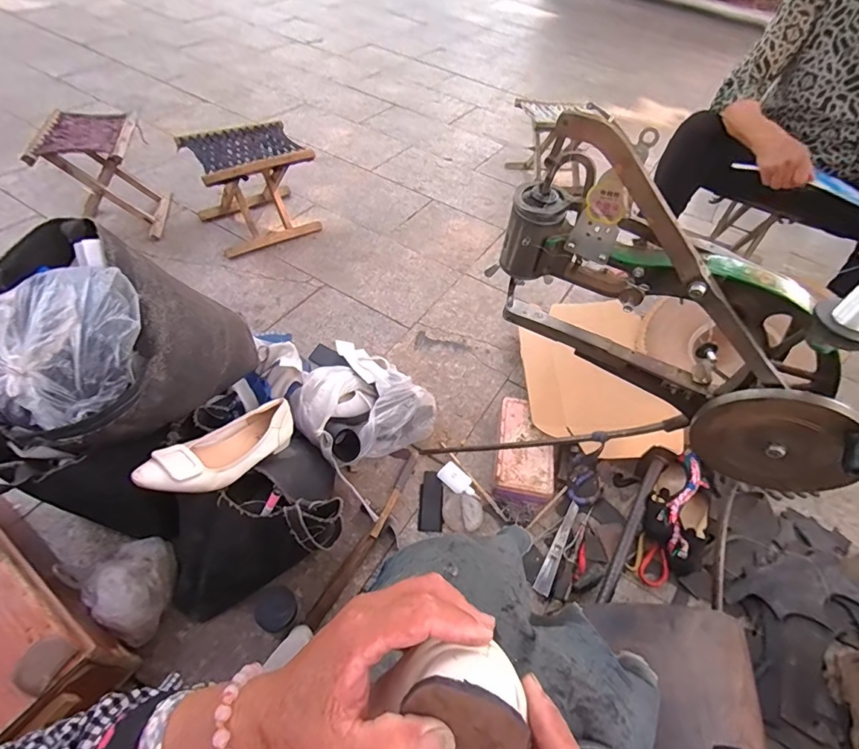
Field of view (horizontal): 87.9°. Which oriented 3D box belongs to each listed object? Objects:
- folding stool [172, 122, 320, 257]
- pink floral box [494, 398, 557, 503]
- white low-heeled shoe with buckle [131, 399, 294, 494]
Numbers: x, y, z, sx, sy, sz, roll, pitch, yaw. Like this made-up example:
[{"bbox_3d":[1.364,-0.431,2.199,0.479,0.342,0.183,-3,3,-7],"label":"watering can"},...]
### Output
[{"bbox_3d":[-0.530,-0.574,1.332,0.324,0.273,0.270,-17,57,-19],"label":"folding stool"},{"bbox_3d":[0.204,0.163,0.963,0.119,0.053,0.227,11,51,4],"label":"pink floral box"},{"bbox_3d":[-0.311,0.111,0.670,0.087,0.073,0.233,33,33,20],"label":"white low-heeled shoe with buckle"}]

